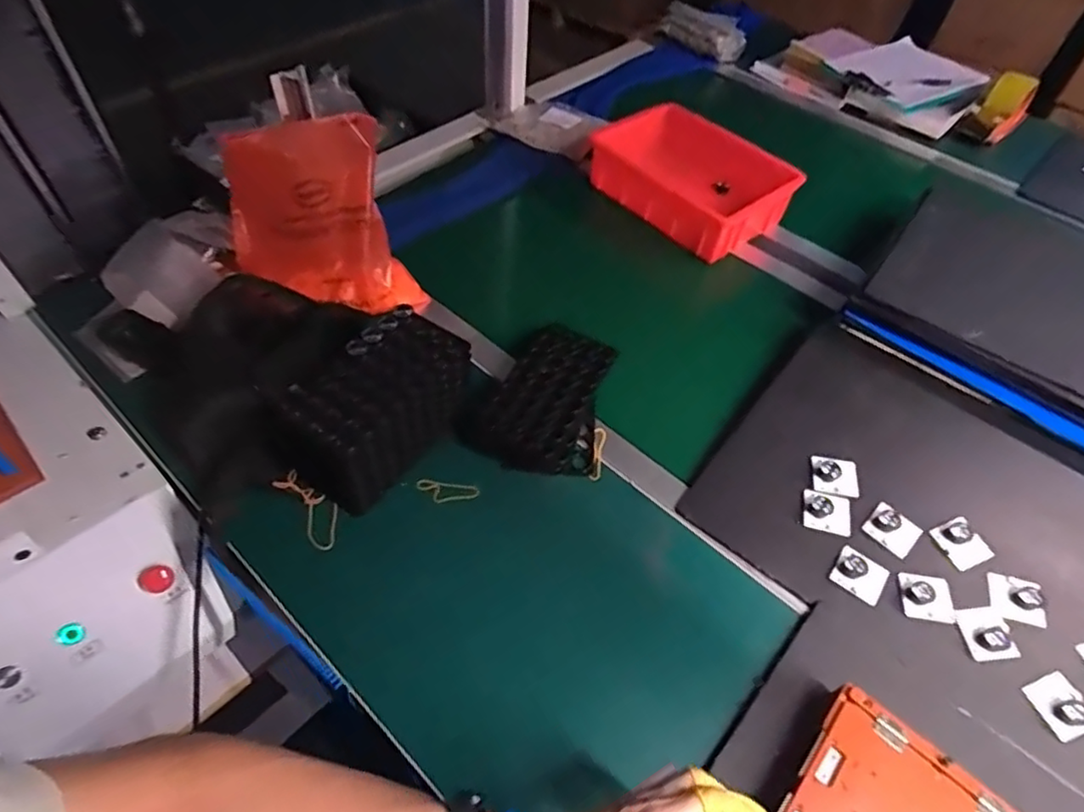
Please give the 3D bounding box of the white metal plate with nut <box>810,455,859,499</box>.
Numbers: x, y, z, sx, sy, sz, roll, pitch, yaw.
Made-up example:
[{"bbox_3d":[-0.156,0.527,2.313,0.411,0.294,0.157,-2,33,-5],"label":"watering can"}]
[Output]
[{"bbox_3d":[0.335,0.079,0.712,0.049,0.010,0.047,11,53,4],"label":"white metal plate with nut"}]

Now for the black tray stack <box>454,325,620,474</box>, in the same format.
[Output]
[{"bbox_3d":[0.014,-0.008,0.757,0.155,0.054,0.212,28,56,16],"label":"black tray stack"}]

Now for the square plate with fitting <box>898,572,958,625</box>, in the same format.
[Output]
[{"bbox_3d":[0.394,0.193,0.634,0.050,0.012,0.044,9,52,3],"label":"square plate with fitting"}]

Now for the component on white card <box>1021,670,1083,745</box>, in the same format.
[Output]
[{"bbox_3d":[0.485,0.278,0.579,0.044,0.012,0.050,-14,55,-14],"label":"component on white card"}]

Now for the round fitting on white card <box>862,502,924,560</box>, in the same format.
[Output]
[{"bbox_3d":[0.384,0.135,0.681,0.046,0.012,0.051,-37,63,-27],"label":"round fitting on white card"}]

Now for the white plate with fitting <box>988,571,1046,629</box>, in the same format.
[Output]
[{"bbox_3d":[0.486,0.197,0.635,0.045,0.010,0.048,14,53,7],"label":"white plate with fitting"}]

